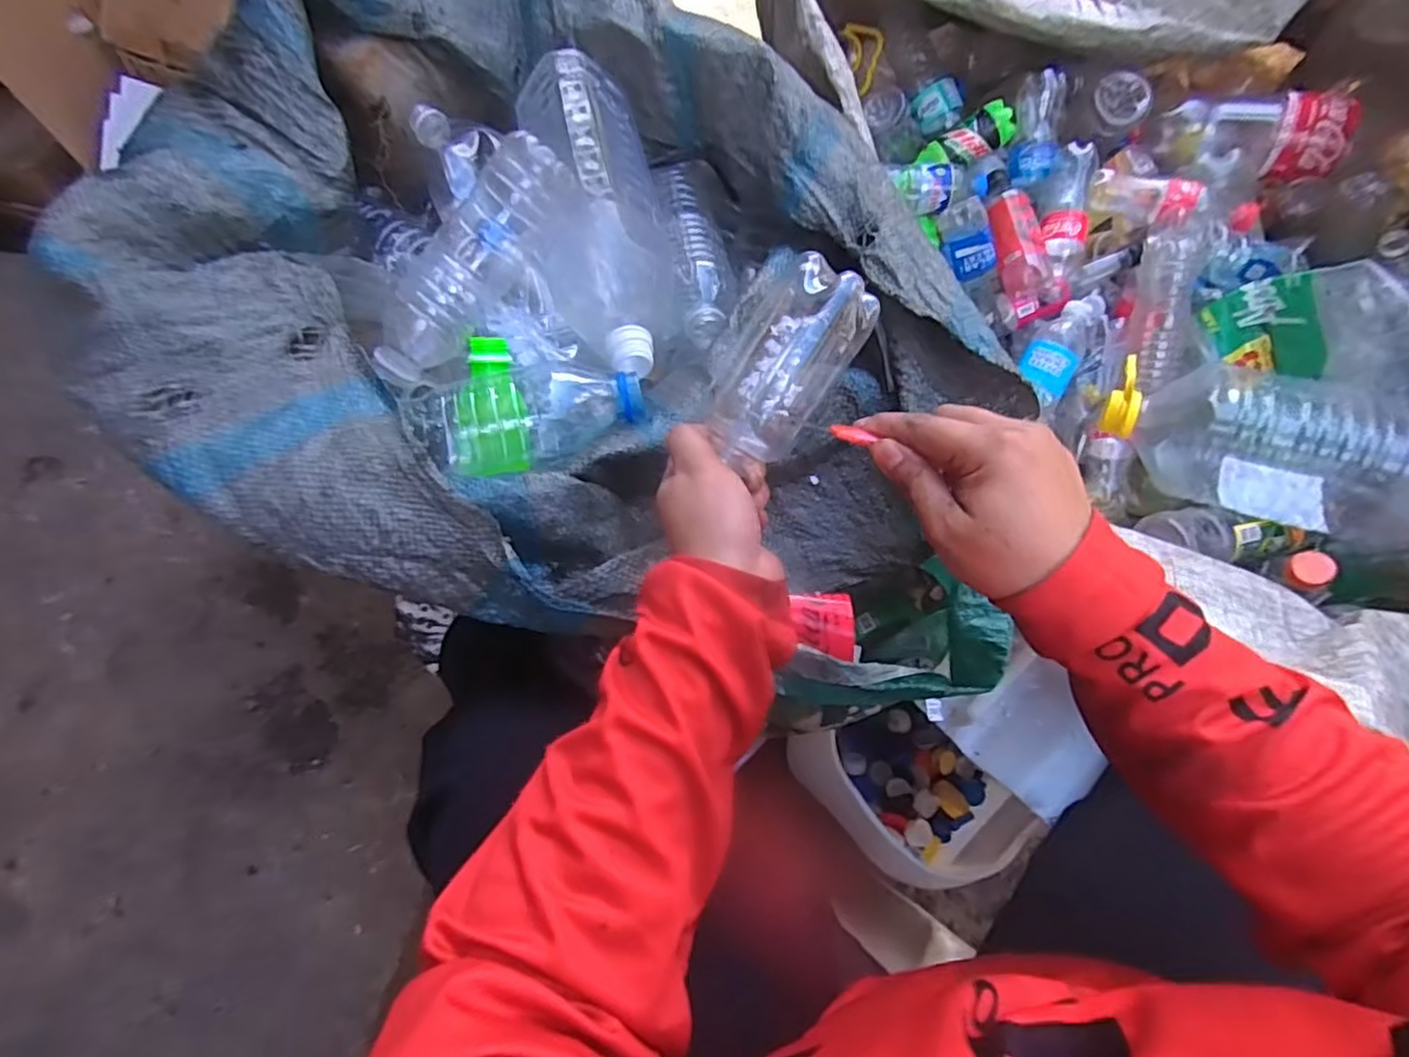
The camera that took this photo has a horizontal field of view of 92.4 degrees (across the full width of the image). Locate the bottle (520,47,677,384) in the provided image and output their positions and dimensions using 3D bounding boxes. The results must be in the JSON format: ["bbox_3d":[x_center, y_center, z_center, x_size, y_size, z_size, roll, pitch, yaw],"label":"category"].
[{"bbox_3d":[-0.082,-0.237,0.515,0.093,0.080,0.301,-12,68,-5],"label":"bottle"}]

